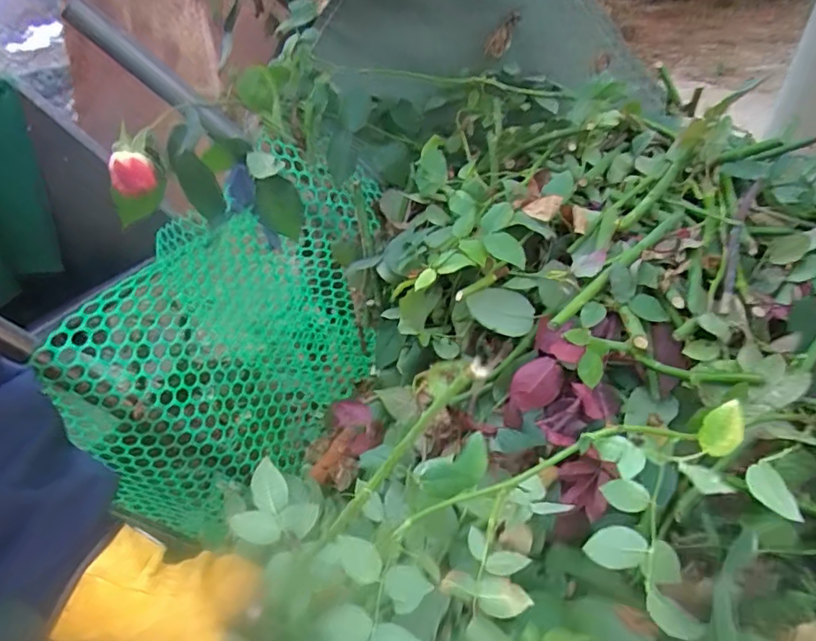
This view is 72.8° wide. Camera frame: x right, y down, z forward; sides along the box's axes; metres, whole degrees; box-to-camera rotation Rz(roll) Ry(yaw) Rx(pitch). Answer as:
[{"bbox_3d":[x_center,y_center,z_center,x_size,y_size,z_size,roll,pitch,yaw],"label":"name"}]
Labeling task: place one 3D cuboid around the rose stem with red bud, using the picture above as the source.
[{"bbox_3d":[-0.167,-0.127,0.504,0.190,0.094,0.066,5,27,-48],"label":"rose stem with red bud"}]

